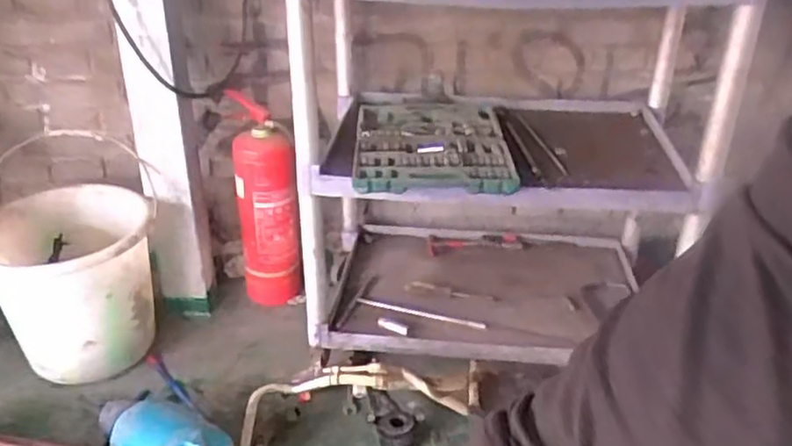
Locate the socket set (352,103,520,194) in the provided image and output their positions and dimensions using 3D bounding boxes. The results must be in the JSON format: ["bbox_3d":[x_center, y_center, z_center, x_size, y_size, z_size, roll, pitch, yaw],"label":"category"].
[{"bbox_3d":[0.064,-0.154,1.289,0.270,0.043,0.399,1,27,-1],"label":"socket set"}]

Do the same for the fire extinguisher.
[{"bbox_3d":[-0.284,-0.029,1.514,0.125,0.439,0.153,-7,28,-15],"label":"fire extinguisher"}]

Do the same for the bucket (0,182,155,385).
[{"bbox_3d":[-0.618,0.123,1.332,0.294,0.303,0.250,-5,28,-12],"label":"bucket"}]

